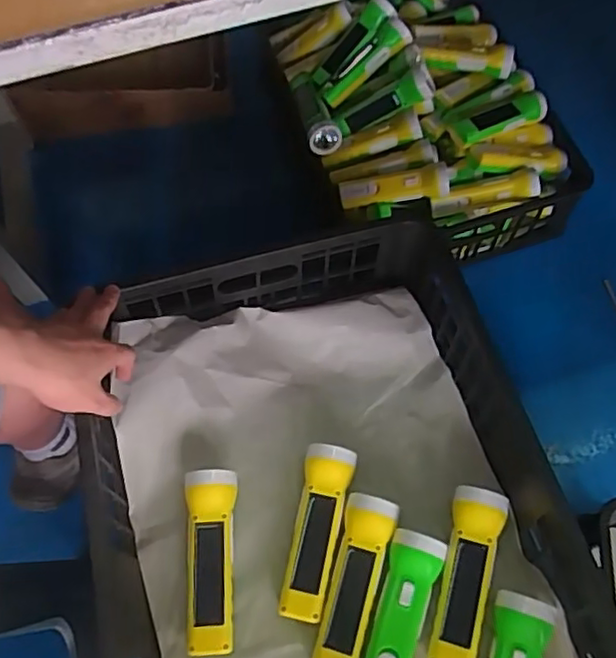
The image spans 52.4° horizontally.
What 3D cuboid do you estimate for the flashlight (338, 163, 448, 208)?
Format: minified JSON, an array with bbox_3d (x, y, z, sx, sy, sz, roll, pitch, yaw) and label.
[{"bbox_3d":[0.138,-0.227,0.976,0.181,0.045,0.054,-7,72,-3],"label":"flashlight"}]

